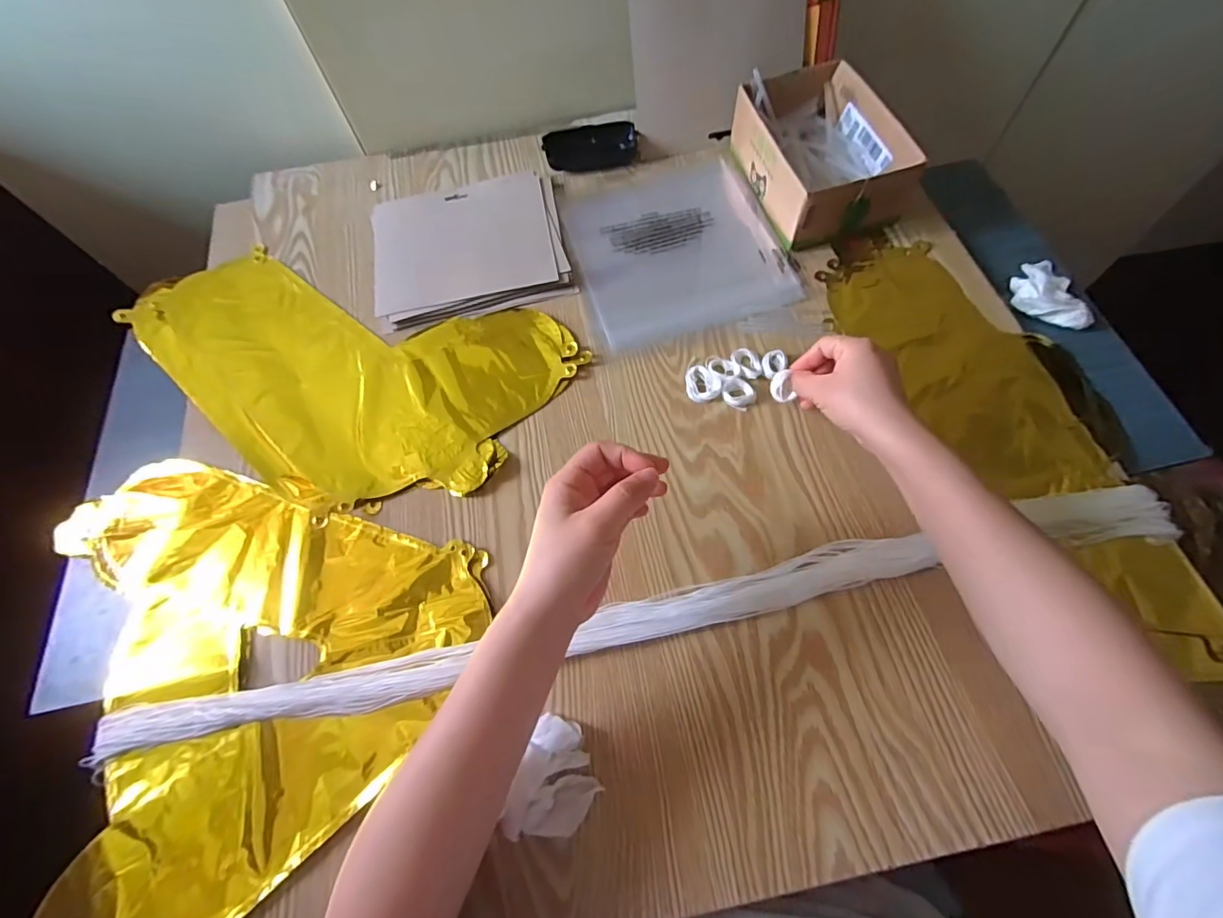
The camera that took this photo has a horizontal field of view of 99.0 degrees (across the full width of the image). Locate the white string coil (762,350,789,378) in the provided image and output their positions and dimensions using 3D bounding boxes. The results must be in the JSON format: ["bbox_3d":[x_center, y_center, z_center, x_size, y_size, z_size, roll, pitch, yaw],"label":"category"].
[{"bbox_3d":[0.150,-0.089,0.483,0.028,0.006,0.022,-34,67,-12],"label":"white string coil"}]

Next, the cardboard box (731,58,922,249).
[{"bbox_3d":[0.217,-0.325,0.553,0.131,0.065,0.196,-15,64,-4],"label":"cardboard box"}]

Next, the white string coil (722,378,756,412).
[{"bbox_3d":[0.115,-0.060,0.473,0.029,0.005,0.026,37,72,19],"label":"white string coil"}]

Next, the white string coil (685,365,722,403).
[{"bbox_3d":[0.083,-0.068,0.474,0.030,0.007,0.036,-5,64,1],"label":"white string coil"}]

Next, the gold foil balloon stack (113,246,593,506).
[{"bbox_3d":[-0.271,-0.086,0.507,0.434,0.016,0.227,15,66,11],"label":"gold foil balloon stack"}]

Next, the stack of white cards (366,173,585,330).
[{"bbox_3d":[-0.154,-0.232,0.569,0.203,0.012,0.180,-16,64,-4],"label":"stack of white cards"}]

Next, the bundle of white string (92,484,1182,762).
[{"bbox_3d":[0.027,0.117,0.390,0.799,0.021,0.043,-12,64,-2],"label":"bundle of white string"}]

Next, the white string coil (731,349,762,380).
[{"bbox_3d":[0.126,-0.089,0.486,0.022,0.005,0.035,-23,65,-7],"label":"white string coil"}]

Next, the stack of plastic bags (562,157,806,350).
[{"bbox_3d":[0.071,-0.230,0.560,0.210,0.008,0.223,-15,64,-3],"label":"stack of plastic bags"}]

